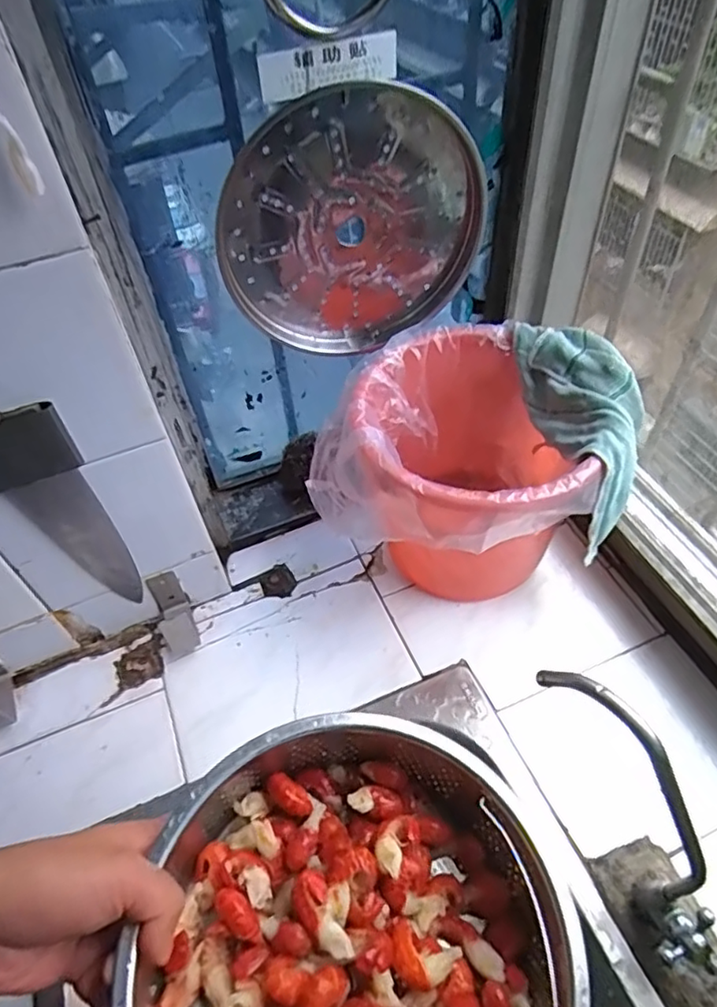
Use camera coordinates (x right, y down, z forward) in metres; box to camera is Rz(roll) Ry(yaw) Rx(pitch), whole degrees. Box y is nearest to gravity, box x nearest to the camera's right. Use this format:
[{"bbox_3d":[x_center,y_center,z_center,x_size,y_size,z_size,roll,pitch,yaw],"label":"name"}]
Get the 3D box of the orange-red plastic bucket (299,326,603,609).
[{"bbox_3d":[0.071,-0.014,0.581,0.215,0.199,0.209,-2,50,3],"label":"orange-red plastic bucket"}]

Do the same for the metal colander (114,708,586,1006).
[{"bbox_3d":[0.001,0.227,0.309,0.204,0.089,0.208,-2,50,3],"label":"metal colander"}]

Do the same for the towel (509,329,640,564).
[{"bbox_3d":[0.195,-0.069,0.532,0.063,0.099,0.207,-14,75,-8],"label":"towel"}]

